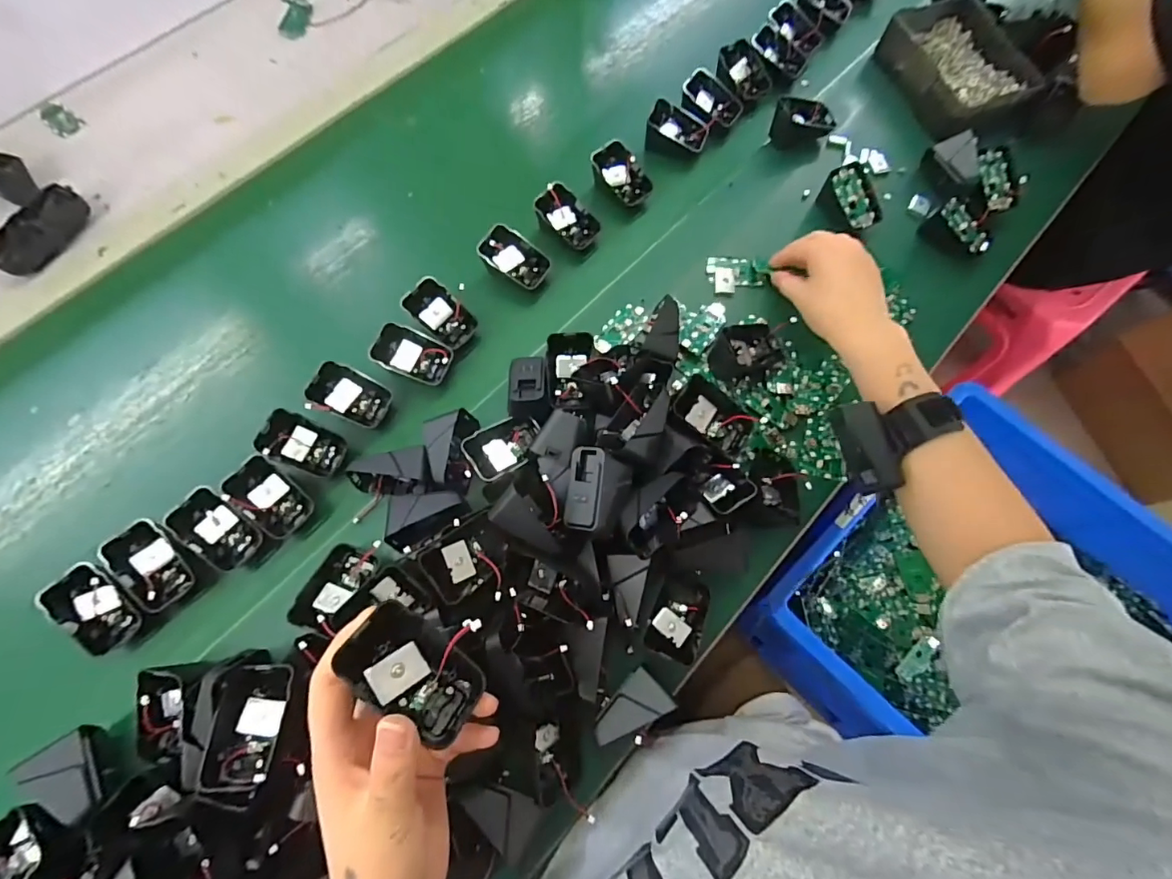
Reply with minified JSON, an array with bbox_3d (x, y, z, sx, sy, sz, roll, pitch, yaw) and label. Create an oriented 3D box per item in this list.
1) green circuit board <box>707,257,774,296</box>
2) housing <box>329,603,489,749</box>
[{"bbox_3d":[0.159,-0.173,0.530,0.062,0.009,0.042,2,70,2],"label":"green circuit board"},{"bbox_3d":[-0.088,0.118,0.261,0.067,0.025,0.044,33,55,-10],"label":"housing"}]

